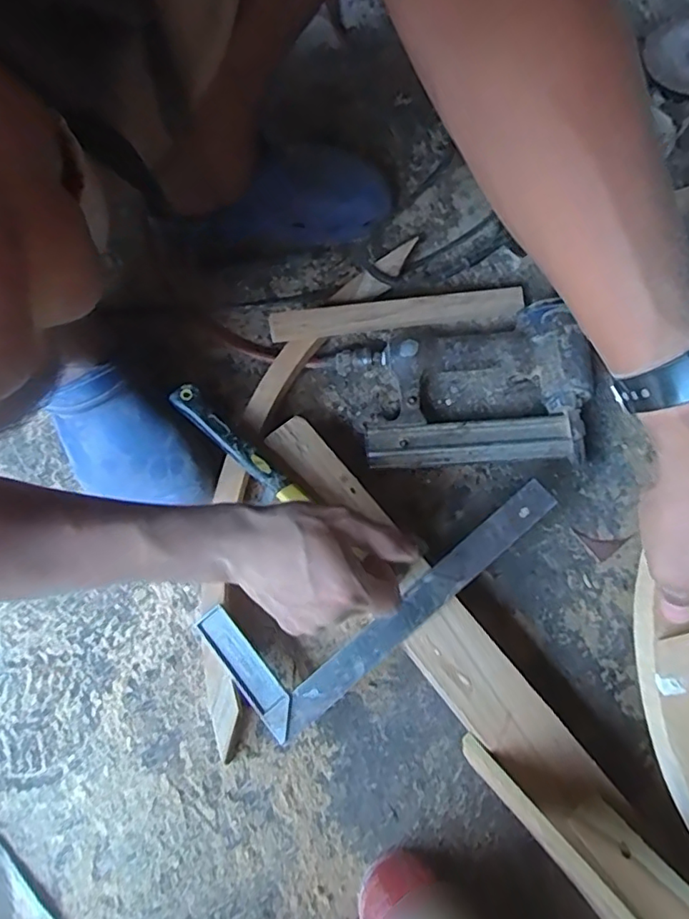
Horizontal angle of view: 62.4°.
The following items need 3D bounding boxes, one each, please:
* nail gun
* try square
[{"bbox_3d":[0.118,-0.060,0.559,0.246,0.050,0.155,-11,73,-1],"label":"nail gun"},{"bbox_3d":[0.031,0.096,0.482,0.300,0.023,0.116,-36,75,-8],"label":"try square"}]

